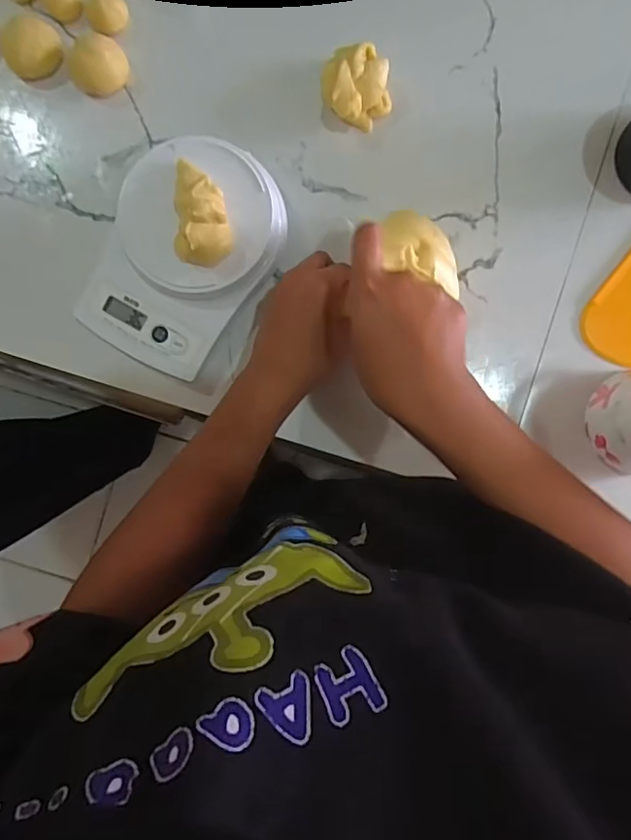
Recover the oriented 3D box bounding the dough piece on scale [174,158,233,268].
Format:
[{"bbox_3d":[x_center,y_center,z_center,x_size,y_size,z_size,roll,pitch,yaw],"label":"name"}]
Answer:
[{"bbox_3d":[-0.091,-0.165,0.429,0.041,0.033,0.081,-6,91,2],"label":"dough piece on scale"}]

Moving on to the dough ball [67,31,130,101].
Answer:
[{"bbox_3d":[-0.186,-0.304,0.469,0.047,0.027,0.042,-39,90,3],"label":"dough ball"}]

